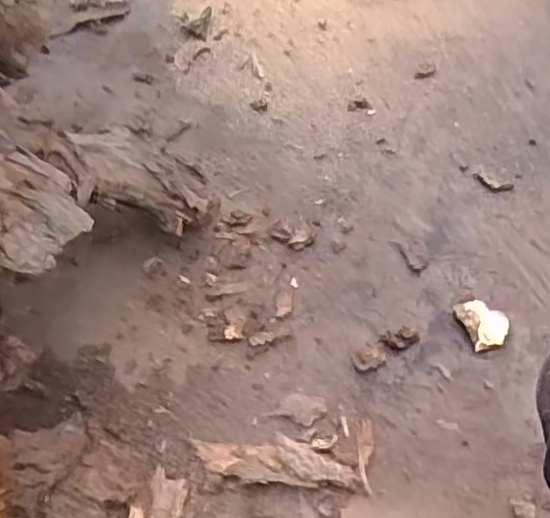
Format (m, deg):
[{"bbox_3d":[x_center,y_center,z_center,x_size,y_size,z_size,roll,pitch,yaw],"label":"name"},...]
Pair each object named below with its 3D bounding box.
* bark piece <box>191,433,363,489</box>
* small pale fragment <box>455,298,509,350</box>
[{"bbox_3d":[-0.001,0.215,0.688,0.175,0.015,0.048,3,53,8],"label":"bark piece"},{"bbox_3d":[0.248,0.075,0.761,0.050,0.024,0.060,-22,54,-8],"label":"small pale fragment"}]

